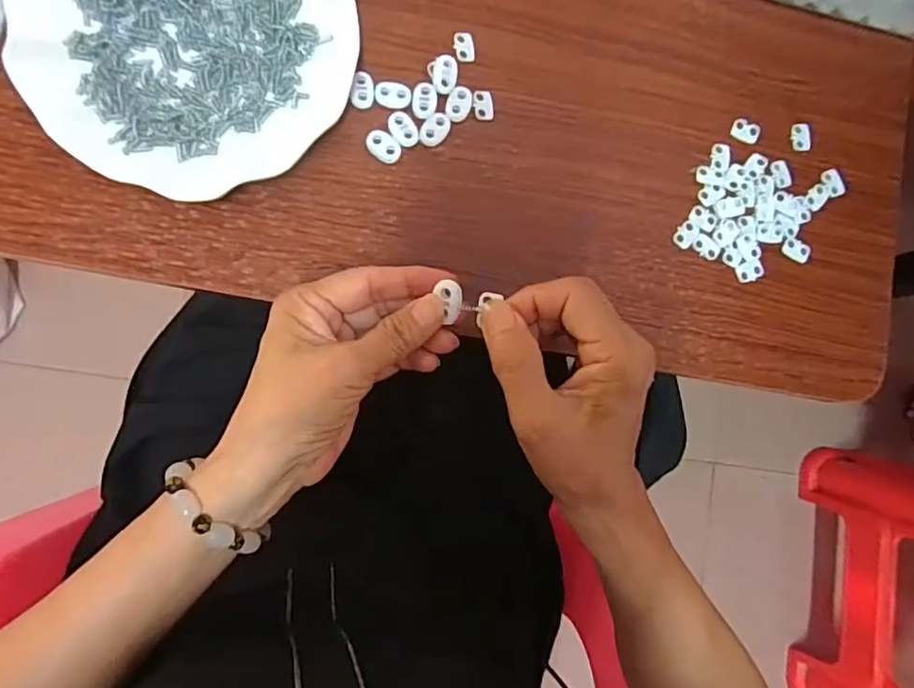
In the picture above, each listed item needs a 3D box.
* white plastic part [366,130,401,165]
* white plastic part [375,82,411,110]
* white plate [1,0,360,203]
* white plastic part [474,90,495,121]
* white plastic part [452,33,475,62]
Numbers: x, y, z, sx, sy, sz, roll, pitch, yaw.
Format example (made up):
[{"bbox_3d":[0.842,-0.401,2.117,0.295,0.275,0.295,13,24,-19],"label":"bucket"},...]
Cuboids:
[{"bbox_3d":[-0.045,-0.122,0.357,0.022,0.005,0.015,40,83,-3],"label":"white plastic part"},{"bbox_3d":[-0.039,-0.154,0.357,0.022,0.004,0.016,0,87,-7],"label":"white plastic part"},{"bbox_3d":[-0.154,-0.180,0.339,0.180,0.024,0.179,0,87,-7],"label":"white plate"},{"bbox_3d":[0.017,-0.153,0.372,0.012,0.005,0.019,-9,88,-7],"label":"white plastic part"},{"bbox_3d":[0.005,-0.191,0.372,0.014,0.004,0.018,1,87,-7],"label":"white plastic part"}]

